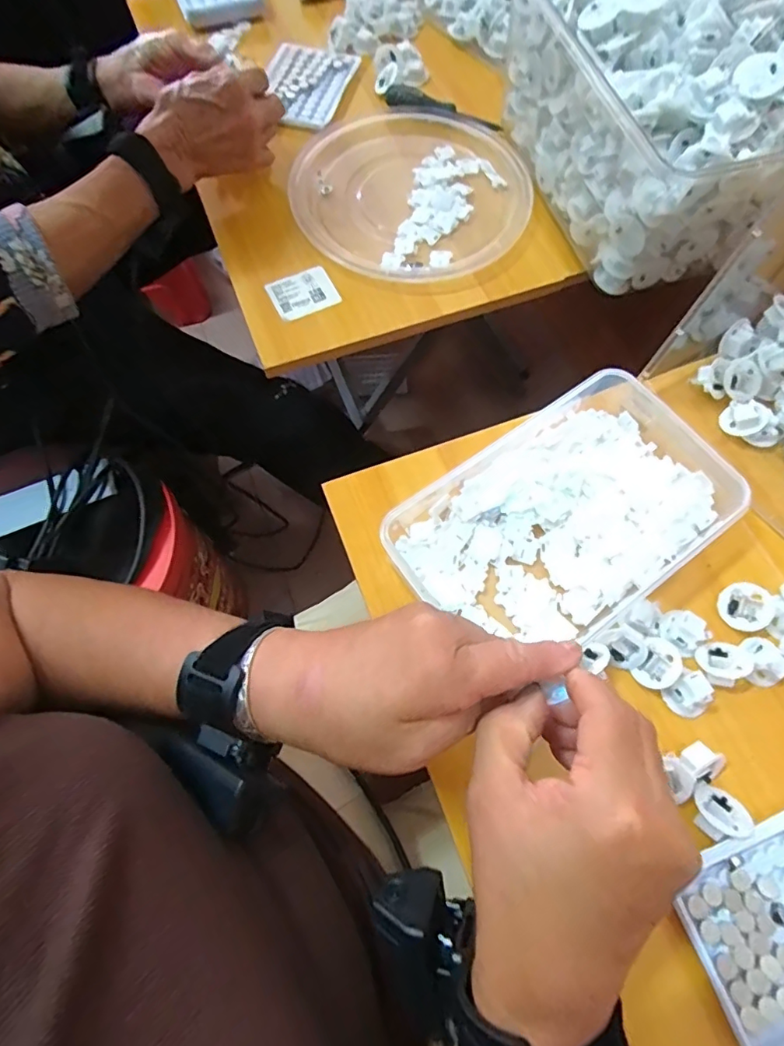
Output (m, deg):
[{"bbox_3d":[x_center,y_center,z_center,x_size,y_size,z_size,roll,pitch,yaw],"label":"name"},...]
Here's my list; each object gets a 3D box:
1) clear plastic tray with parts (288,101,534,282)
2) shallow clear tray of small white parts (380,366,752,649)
[{"bbox_3d":[0.020,-0.338,0.533,0.229,0.034,0.239,-1,69,2],"label":"clear plastic tray with parts"},{"bbox_3d":[0.129,-0.009,0.377,0.247,0.038,0.154,-37,71,-11],"label":"shallow clear tray of small white parts"}]

